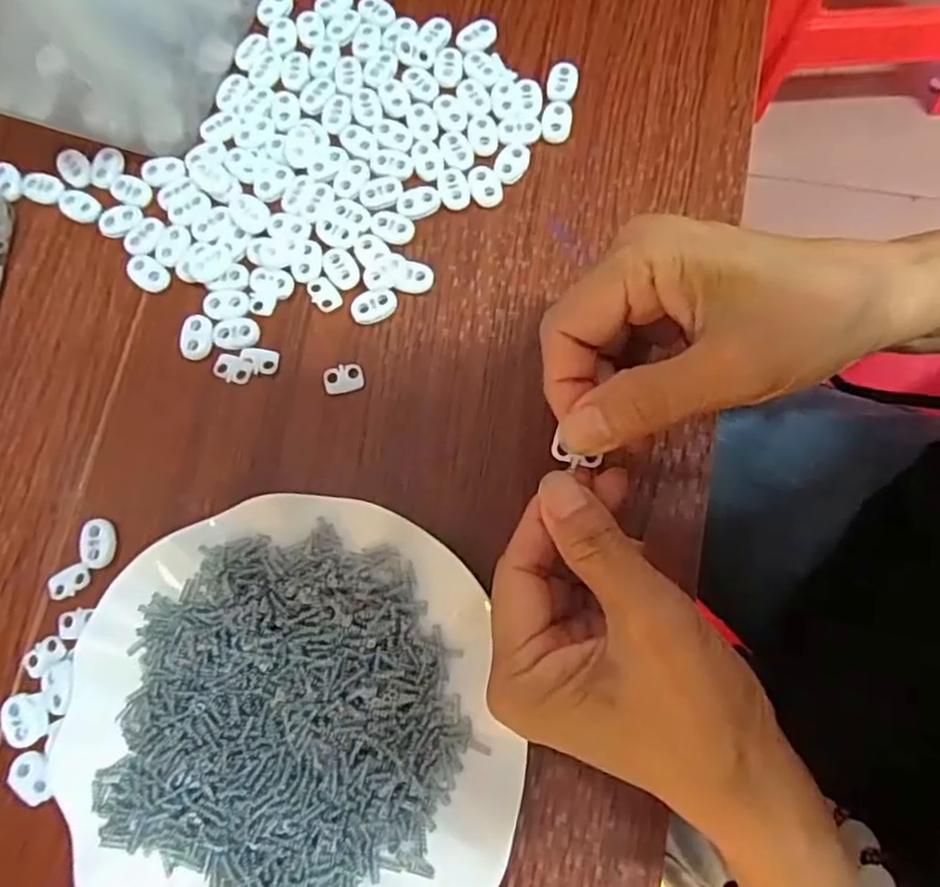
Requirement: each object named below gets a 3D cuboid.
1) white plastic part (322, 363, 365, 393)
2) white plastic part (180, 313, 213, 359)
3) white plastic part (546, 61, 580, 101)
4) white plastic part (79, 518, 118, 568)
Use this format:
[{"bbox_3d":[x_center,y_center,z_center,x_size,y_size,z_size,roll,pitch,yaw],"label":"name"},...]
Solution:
[{"bbox_3d":[-0.061,-0.031,0.329,0.019,0.004,0.013,-14,77,-1],"label":"white plastic part"},{"bbox_3d":[-0.135,-0.053,0.336,0.015,0.004,0.022,3,78,2],"label":"white plastic part"},{"bbox_3d":[0.049,-0.190,0.361,0.016,0.010,0.022,9,78,4],"label":"white plastic part"},{"bbox_3d":[-0.172,0.046,0.316,0.017,0.004,0.022,-10,77,-1],"label":"white plastic part"}]

